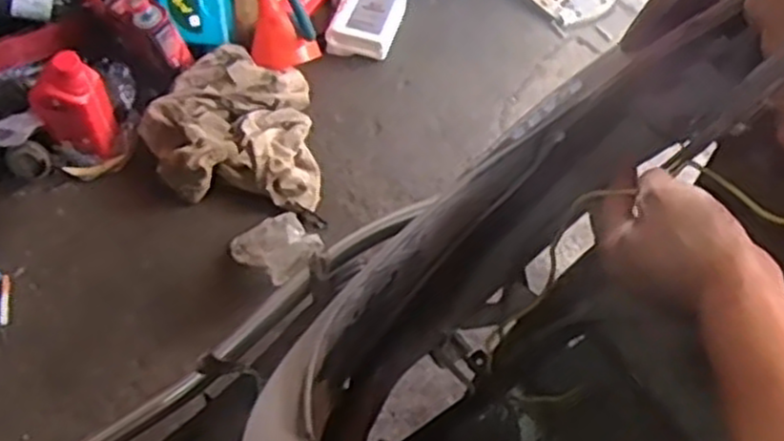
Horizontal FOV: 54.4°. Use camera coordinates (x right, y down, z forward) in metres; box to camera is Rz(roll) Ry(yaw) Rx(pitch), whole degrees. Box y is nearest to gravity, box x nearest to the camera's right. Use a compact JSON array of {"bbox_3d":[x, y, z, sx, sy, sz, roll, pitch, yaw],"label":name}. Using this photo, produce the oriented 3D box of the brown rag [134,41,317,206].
[{"bbox_3d":[-0.260,-0.160,1.281,0.293,0.098,0.264,5,56,2],"label":"brown rag"}]

